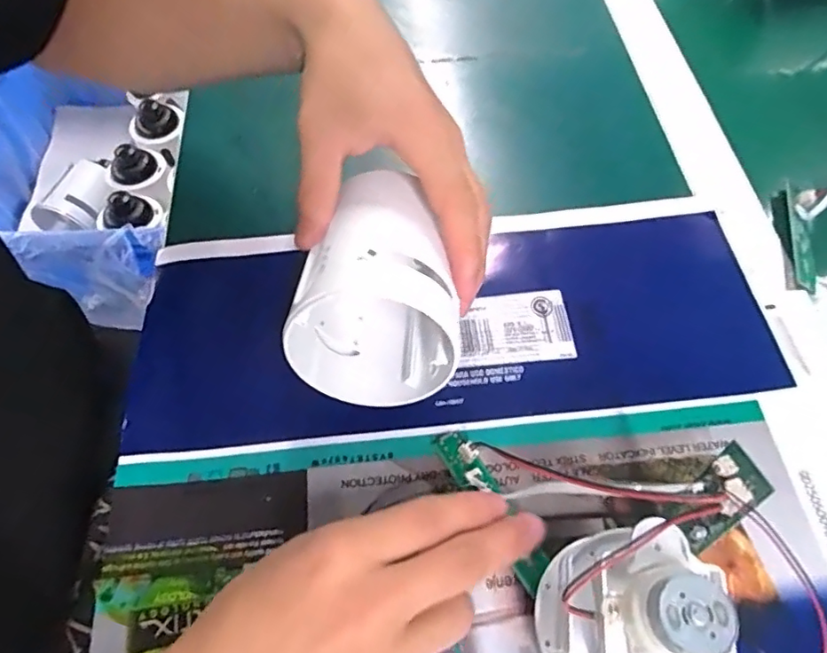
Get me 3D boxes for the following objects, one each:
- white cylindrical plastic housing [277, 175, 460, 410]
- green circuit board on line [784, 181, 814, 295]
[{"bbox_3d":[-0.014,-0.021,0.267,0.074,0.078,0.096,5,60,7],"label":"white cylindrical plastic housing"},{"bbox_3d":[0.233,-0.055,0.335,0.012,0.006,0.078,9,60,9],"label":"green circuit board on line"}]

